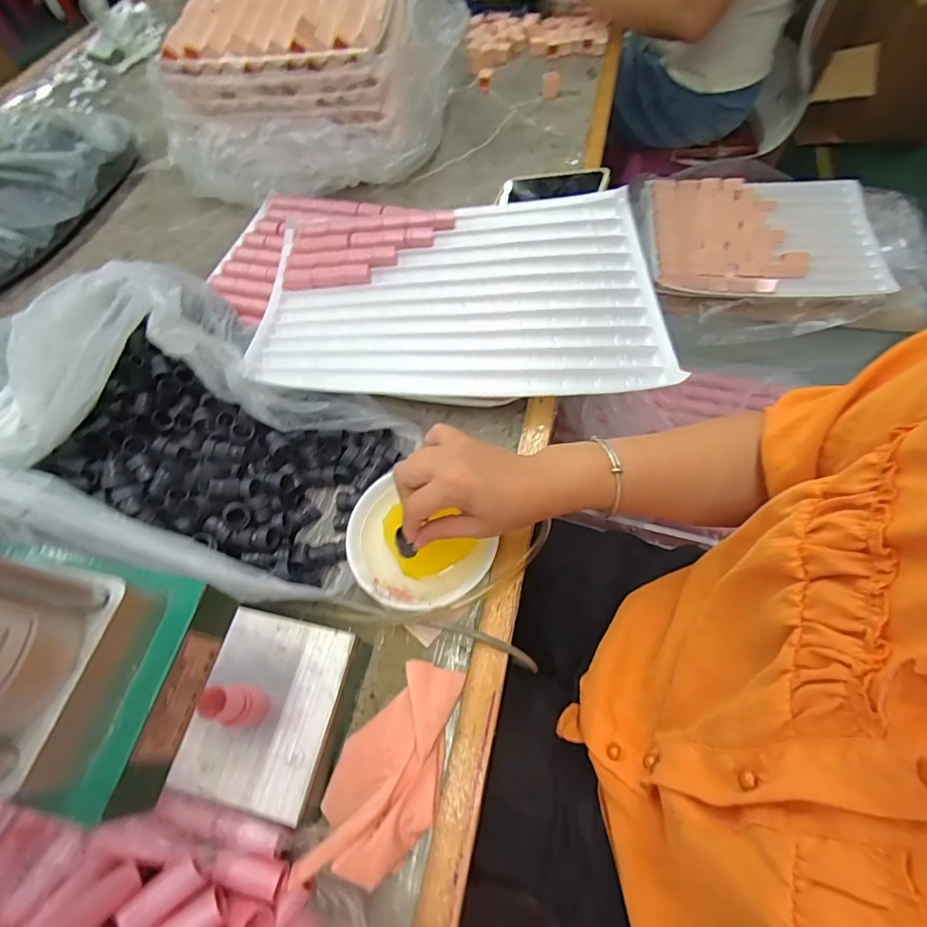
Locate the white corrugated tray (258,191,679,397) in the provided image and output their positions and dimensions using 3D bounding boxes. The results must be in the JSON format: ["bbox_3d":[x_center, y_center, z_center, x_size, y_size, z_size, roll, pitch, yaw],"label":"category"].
[{"bbox_3d":[0.001,-0.198,0.551,0.444,0.025,0.305,-3,58,-2],"label":"white corrugated tray"}]

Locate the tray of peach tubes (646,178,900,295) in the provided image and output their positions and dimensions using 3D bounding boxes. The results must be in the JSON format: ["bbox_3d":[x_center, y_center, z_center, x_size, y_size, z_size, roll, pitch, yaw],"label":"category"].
[{"bbox_3d":[0.554,-0.438,0.898,0.392,0.032,0.308,5,62,7],"label":"tray of peach tubes"}]

